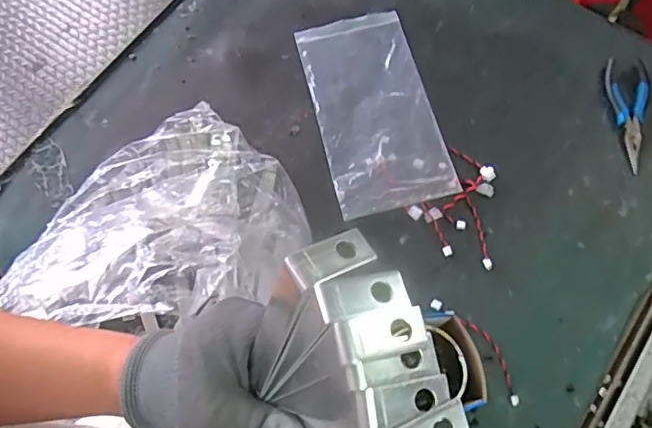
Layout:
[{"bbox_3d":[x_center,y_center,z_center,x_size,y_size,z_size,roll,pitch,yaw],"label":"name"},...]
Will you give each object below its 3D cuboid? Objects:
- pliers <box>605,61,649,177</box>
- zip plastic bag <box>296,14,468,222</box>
[{"bbox_3d":[0.396,-0.132,0.737,0.054,0.010,0.157,6,69,5],"label":"pliers"},{"bbox_3d":[0.063,-0.144,0.756,0.151,0.014,0.296,-13,69,-3],"label":"zip plastic bag"}]

